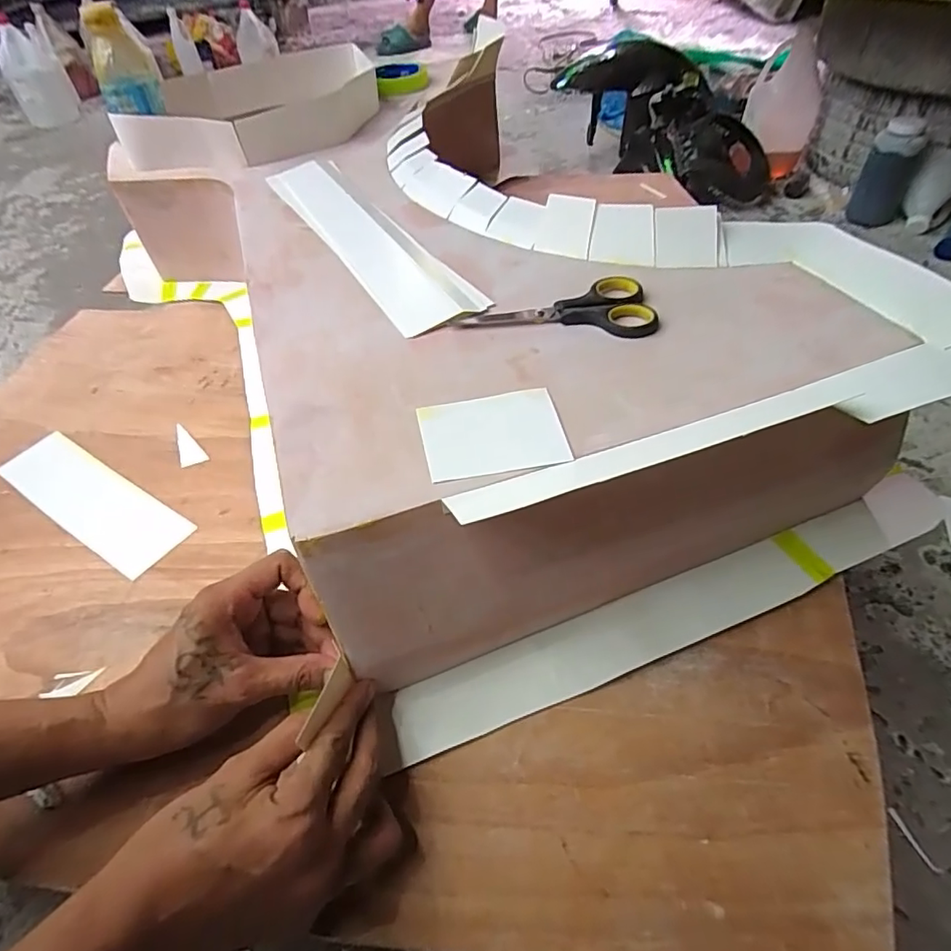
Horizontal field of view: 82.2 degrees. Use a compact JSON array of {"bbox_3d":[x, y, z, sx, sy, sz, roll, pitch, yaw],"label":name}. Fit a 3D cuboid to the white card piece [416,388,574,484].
[{"bbox_3d":[0.010,-0.024,0.307,0.077,0.004,0.060,-10,49,-6],"label":"white card piece"}]

